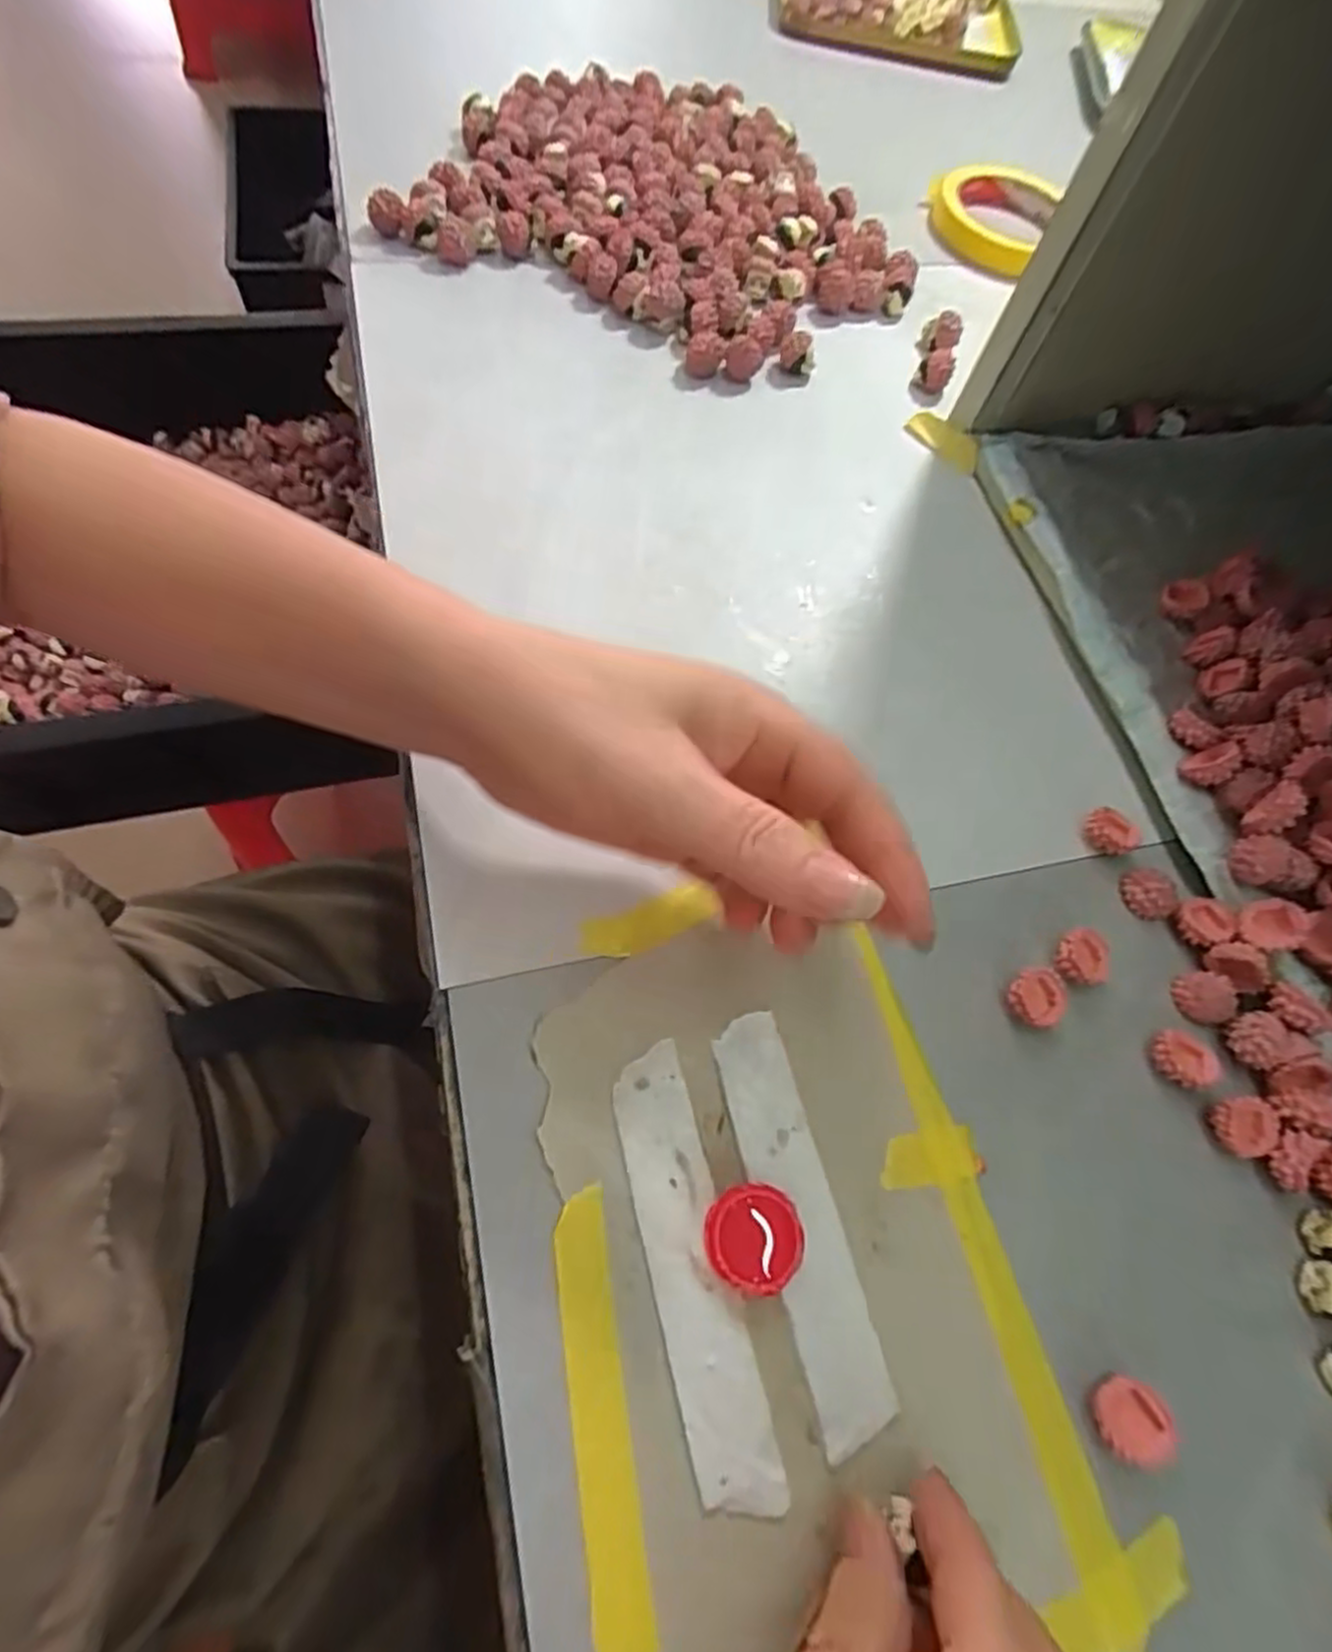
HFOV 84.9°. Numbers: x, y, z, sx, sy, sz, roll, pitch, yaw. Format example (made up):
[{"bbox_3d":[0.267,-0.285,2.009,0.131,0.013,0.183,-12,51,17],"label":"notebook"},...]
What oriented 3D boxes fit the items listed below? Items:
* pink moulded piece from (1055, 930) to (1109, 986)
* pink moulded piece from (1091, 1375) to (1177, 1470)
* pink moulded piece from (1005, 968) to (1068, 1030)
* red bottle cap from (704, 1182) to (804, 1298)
[{"bbox_3d":[0.153,0.048,0.267,0.019,0.009,0.019,1,65,-3],"label":"pink moulded piece"},{"bbox_3d":[0.131,0.169,0.206,0.019,0.010,0.019,10,64,-2],"label":"pink moulded piece"},{"bbox_3d":[0.132,0.061,0.258,0.022,0.010,0.019,-33,71,-17],"label":"pink moulded piece"},{"bbox_3d":[0.026,0.121,0.213,0.028,0.009,0.028,1,65,-3],"label":"red bottle cap"}]

